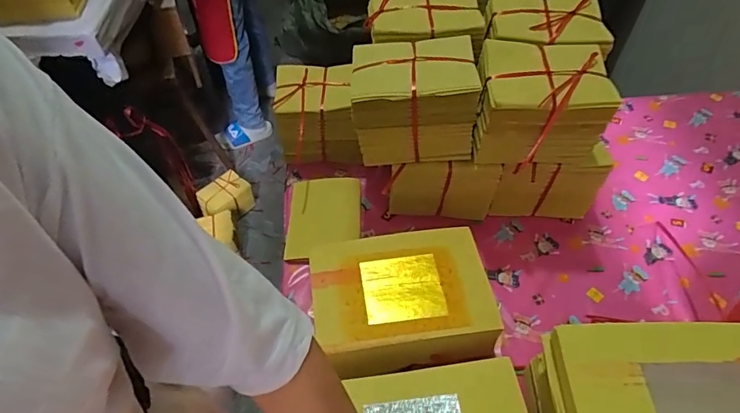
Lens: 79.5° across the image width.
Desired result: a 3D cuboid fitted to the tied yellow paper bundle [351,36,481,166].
[{"bbox_3d":[0.059,-0.153,0.636,0.166,0.135,0.116,2,53,1],"label":"tied yellow paper bundle"}]

